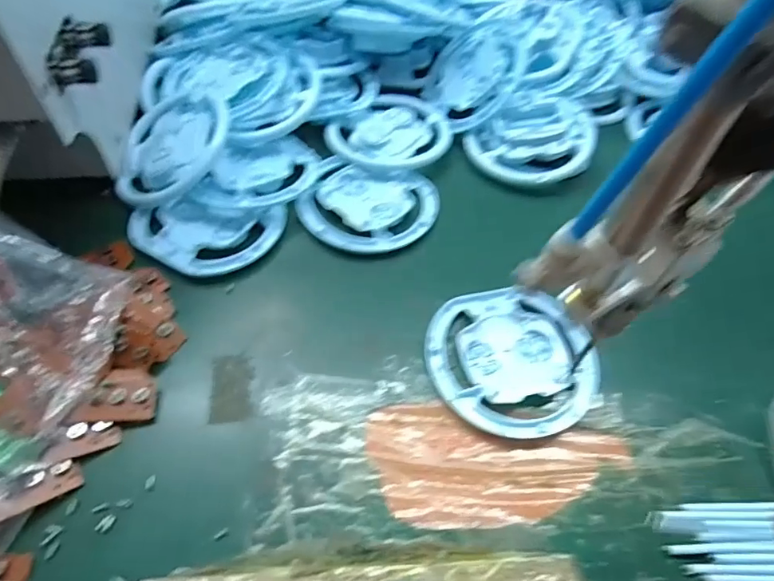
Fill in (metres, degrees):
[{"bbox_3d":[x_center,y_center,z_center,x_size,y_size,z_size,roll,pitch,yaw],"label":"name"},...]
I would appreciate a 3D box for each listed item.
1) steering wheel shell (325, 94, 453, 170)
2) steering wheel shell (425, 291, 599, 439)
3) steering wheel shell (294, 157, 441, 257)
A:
[{"bbox_3d":[0.004,-0.135,0.431,0.103,0.008,0.082,-30,64,-22],"label":"steering wheel shell"},{"bbox_3d":[0.080,0.043,0.320,0.105,0.010,0.101,2,57,-3],"label":"steering wheel shell"},{"bbox_3d":[-0.012,-0.069,0.388,0.095,0.011,0.099,2,57,-3],"label":"steering wheel shell"}]

